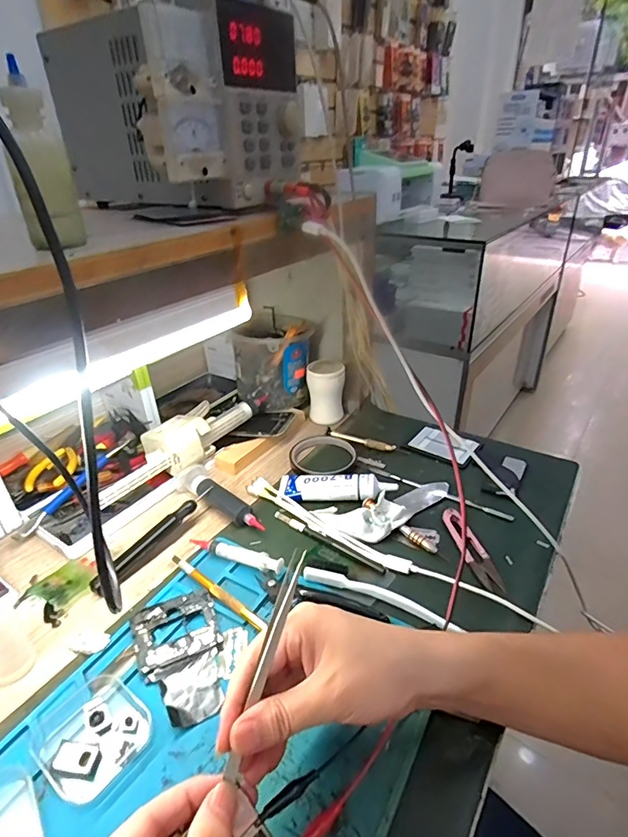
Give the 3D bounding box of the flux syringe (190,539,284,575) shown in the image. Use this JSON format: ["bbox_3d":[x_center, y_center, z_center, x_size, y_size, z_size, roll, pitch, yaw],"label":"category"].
[{"bbox_3d":[-0.076,0.133,0.455,0.103,0.020,0.015,13,34,24],"label":"flux syringe"}]

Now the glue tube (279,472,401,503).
[{"bbox_3d":[0.027,0.073,0.536,0.130,0.024,0.042,-1,31,2],"label":"glue tube"}]

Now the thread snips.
[{"bbox_3d":[0.155,0.127,0.459,0.025,0.009,0.099,-9,32,-10],"label":"thread snips"}]

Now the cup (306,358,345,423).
[{"bbox_3d":[0.018,-0.036,0.676,0.054,0.079,0.045,1,31,5],"label":"cup"}]

